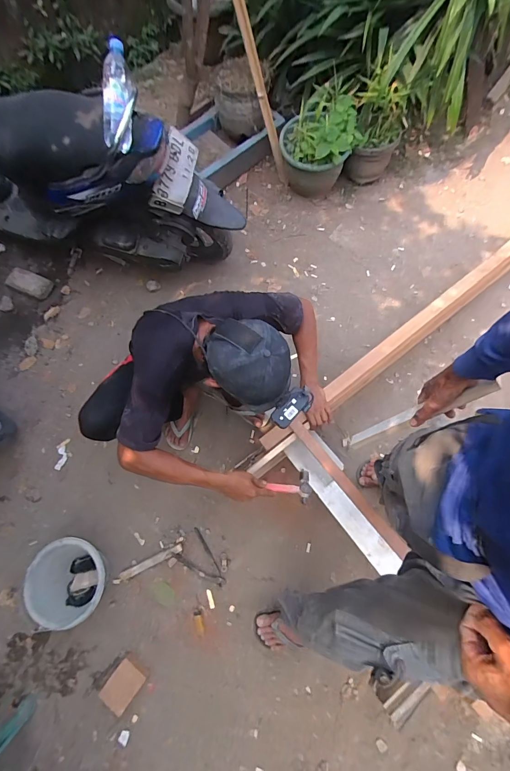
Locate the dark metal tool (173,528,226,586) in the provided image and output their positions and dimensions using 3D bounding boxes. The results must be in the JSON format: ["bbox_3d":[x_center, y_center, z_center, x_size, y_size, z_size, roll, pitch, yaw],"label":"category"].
[{"bbox_3d":[-0.183,0.632,1.239,0.199,0.014,0.119,39,76,14],"label":"dark metal tool"}]

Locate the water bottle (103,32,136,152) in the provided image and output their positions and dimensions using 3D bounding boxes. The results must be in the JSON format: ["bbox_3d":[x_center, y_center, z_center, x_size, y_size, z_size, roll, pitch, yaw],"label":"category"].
[{"bbox_3d":[-0.343,-0.721,0.855,0.064,0.061,0.229,8,107,5],"label":"water bottle"}]

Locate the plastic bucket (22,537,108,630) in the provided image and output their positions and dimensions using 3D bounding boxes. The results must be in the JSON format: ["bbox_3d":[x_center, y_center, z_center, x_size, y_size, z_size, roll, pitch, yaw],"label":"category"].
[{"bbox_3d":[-0.619,0.649,1.150,0.215,0.176,0.243,-27,72,-5],"label":"plastic bucket"}]

